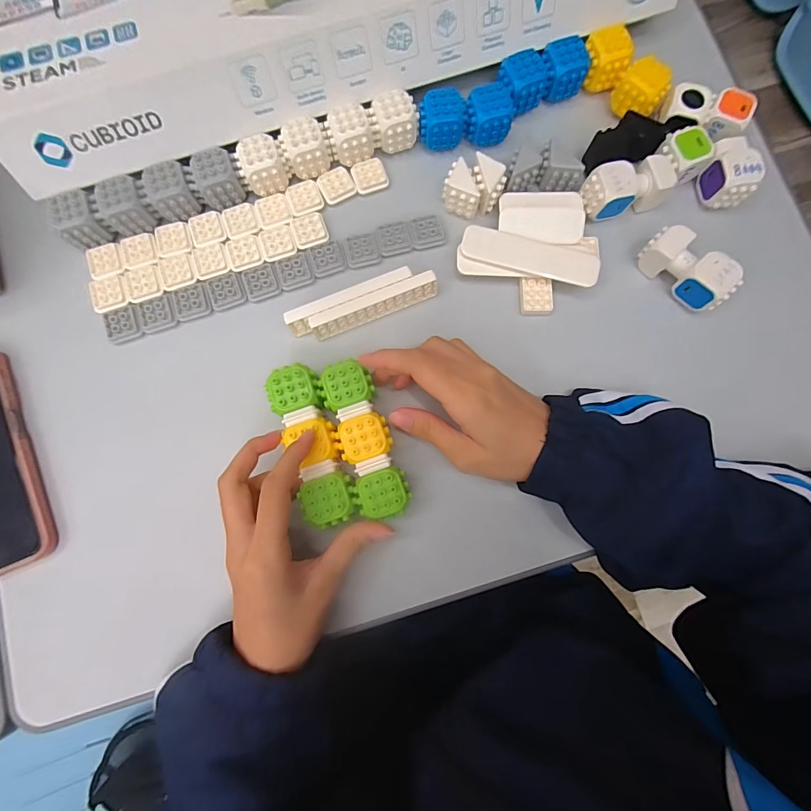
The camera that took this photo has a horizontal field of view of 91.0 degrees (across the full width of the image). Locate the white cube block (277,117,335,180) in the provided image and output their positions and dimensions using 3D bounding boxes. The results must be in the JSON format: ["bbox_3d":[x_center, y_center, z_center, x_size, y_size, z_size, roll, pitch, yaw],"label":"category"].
[{"bbox_3d":[-0.079,-0.207,0.322,0.042,0.030,0.028,-17,81,-3],"label":"white cube block"}]

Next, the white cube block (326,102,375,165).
[{"bbox_3d":[-0.046,-0.219,0.324,0.035,0.029,0.029,-18,81,-4],"label":"white cube block"}]

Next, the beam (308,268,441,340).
[{"bbox_3d":[-0.024,-0.078,0.311,0.101,0.020,0.013,-22,82,-4],"label":"beam"}]

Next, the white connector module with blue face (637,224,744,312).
[{"bbox_3d":[0.218,-0.107,0.308,0.068,0.034,0.028,43,83,6],"label":"white connector module with blue face"}]

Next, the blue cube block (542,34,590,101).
[{"bbox_3d":[0.132,-0.283,0.338,0.038,0.030,0.034,-5,81,-1],"label":"blue cube block"}]

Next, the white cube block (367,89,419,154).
[{"bbox_3d":[-0.010,-0.231,0.326,0.038,0.030,0.030,-12,81,-3],"label":"white cube block"}]

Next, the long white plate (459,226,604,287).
[{"bbox_3d":[0.096,-0.116,0.307,0.105,0.004,0.029,13,88,3],"label":"long white plate"}]

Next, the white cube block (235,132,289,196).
[{"bbox_3d":[-0.115,-0.191,0.319,0.034,0.032,0.028,-26,82,-5],"label":"white cube block"}]

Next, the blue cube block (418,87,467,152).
[{"bbox_3d":[0.030,-0.234,0.331,0.036,0.037,0.030,-5,81,-2],"label":"blue cube block"}]

